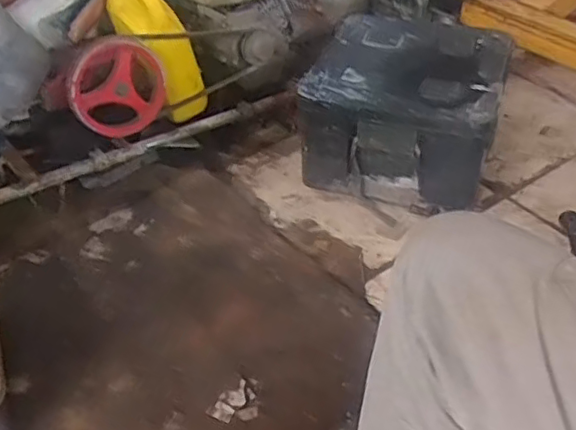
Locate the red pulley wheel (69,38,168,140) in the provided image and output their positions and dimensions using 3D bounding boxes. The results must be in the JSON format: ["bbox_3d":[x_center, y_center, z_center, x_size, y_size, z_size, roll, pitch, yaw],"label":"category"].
[{"bbox_3d":[-0.327,-0.236,1.166,0.191,0.215,0.034,-34,49,-29],"label":"red pulley wheel"}]

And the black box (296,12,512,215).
[{"bbox_3d":[0.254,-0.226,1.291,0.369,0.235,0.373,13,44,17],"label":"black box"}]

